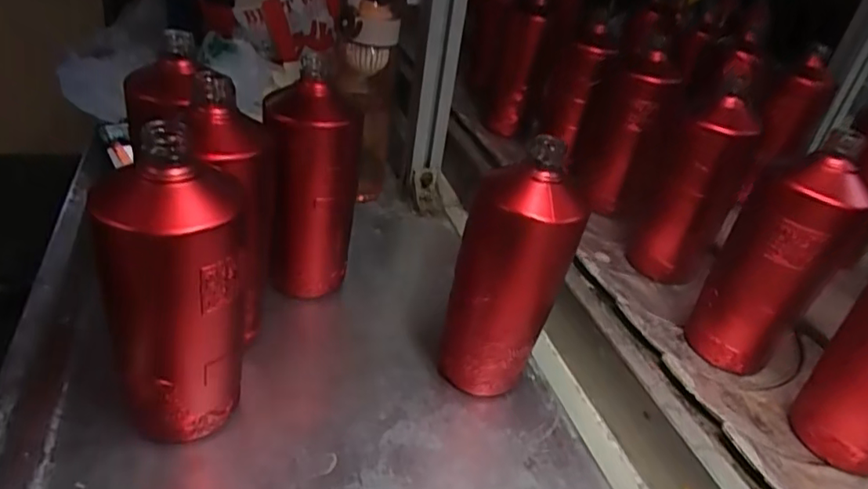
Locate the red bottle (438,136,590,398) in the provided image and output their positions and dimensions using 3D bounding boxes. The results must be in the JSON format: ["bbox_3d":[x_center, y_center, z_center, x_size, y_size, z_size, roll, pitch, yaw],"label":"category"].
[{"bbox_3d":[0.058,0.027,0.438,0.082,0.197,0.066,14,36,9],"label":"red bottle"}]

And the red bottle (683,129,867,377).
[{"bbox_3d":[0.280,0.018,0.465,0.069,0.199,0.066,-21,44,-34],"label":"red bottle"}]

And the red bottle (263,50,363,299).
[{"bbox_3d":[-0.106,-0.046,0.507,0.074,0.199,0.084,0,36,-11],"label":"red bottle"}]

